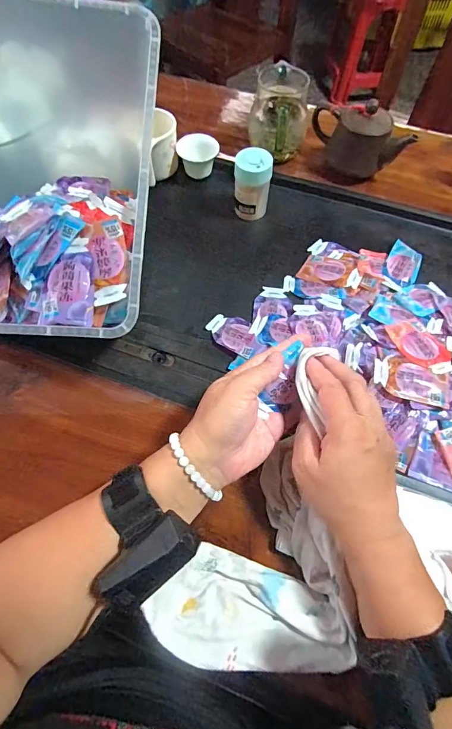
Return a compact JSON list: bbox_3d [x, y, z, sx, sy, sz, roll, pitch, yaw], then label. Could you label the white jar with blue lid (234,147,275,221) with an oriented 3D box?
[{"bbox_3d":[0.036,-0.242,0.496,0.049,0.081,0.043,5,64,1],"label":"white jar with blue lid"}]

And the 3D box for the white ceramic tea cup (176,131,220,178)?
[{"bbox_3d":[-0.041,-0.309,0.537,0.045,0.038,0.053,32,67,14],"label":"white ceramic tea cup"}]

